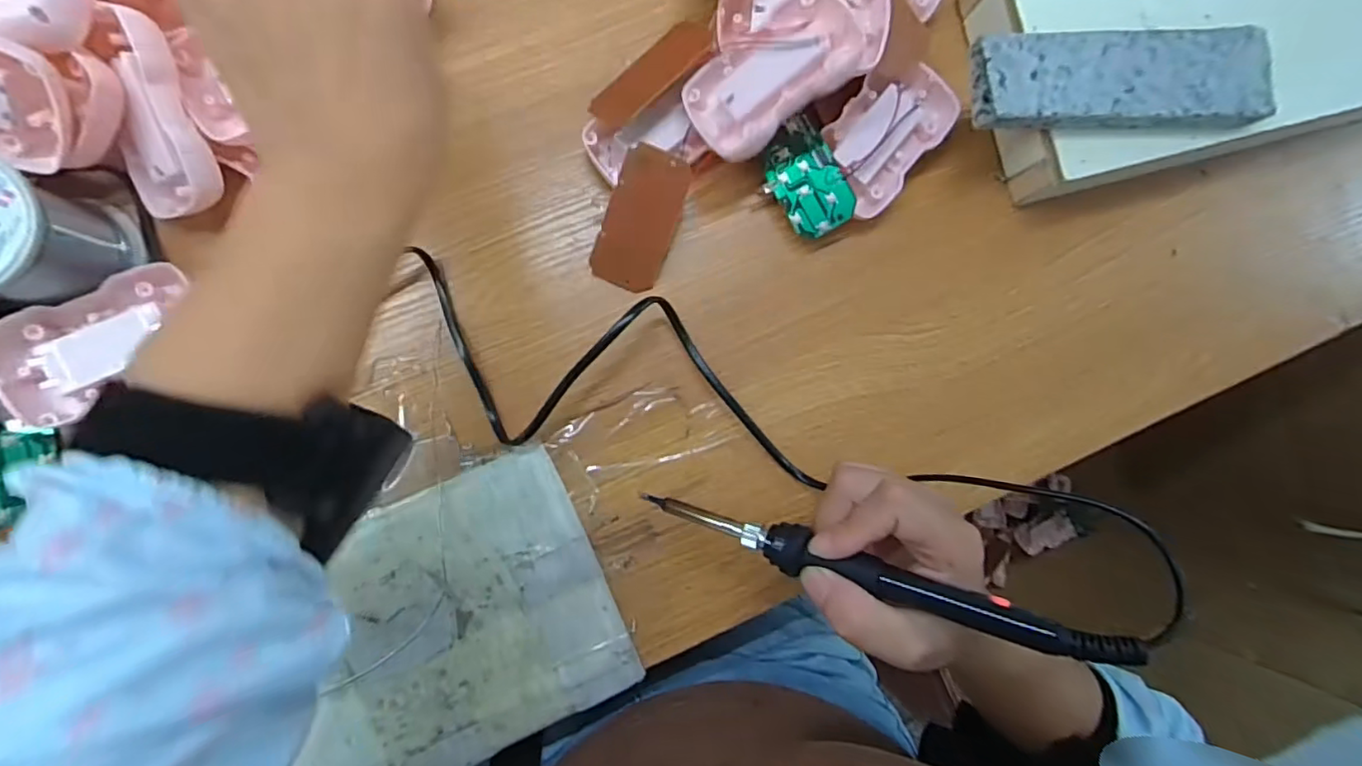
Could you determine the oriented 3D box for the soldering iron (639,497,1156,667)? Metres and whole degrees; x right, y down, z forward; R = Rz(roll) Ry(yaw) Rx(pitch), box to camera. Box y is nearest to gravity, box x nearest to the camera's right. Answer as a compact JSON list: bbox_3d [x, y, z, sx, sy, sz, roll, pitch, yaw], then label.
[{"bbox_3d":[0.076,0.081,0.262,0.206,0.013,0.019,12,86,25],"label":"soldering iron"}]

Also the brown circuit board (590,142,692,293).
[{"bbox_3d":[-0.021,-0.088,0.329,0.038,0.004,0.073,21,109,-7],"label":"brown circuit board"}]

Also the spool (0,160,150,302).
[{"bbox_3d":[-0.303,-0.065,0.277,0.062,0.059,0.058,0,88,-7],"label":"spool"}]

